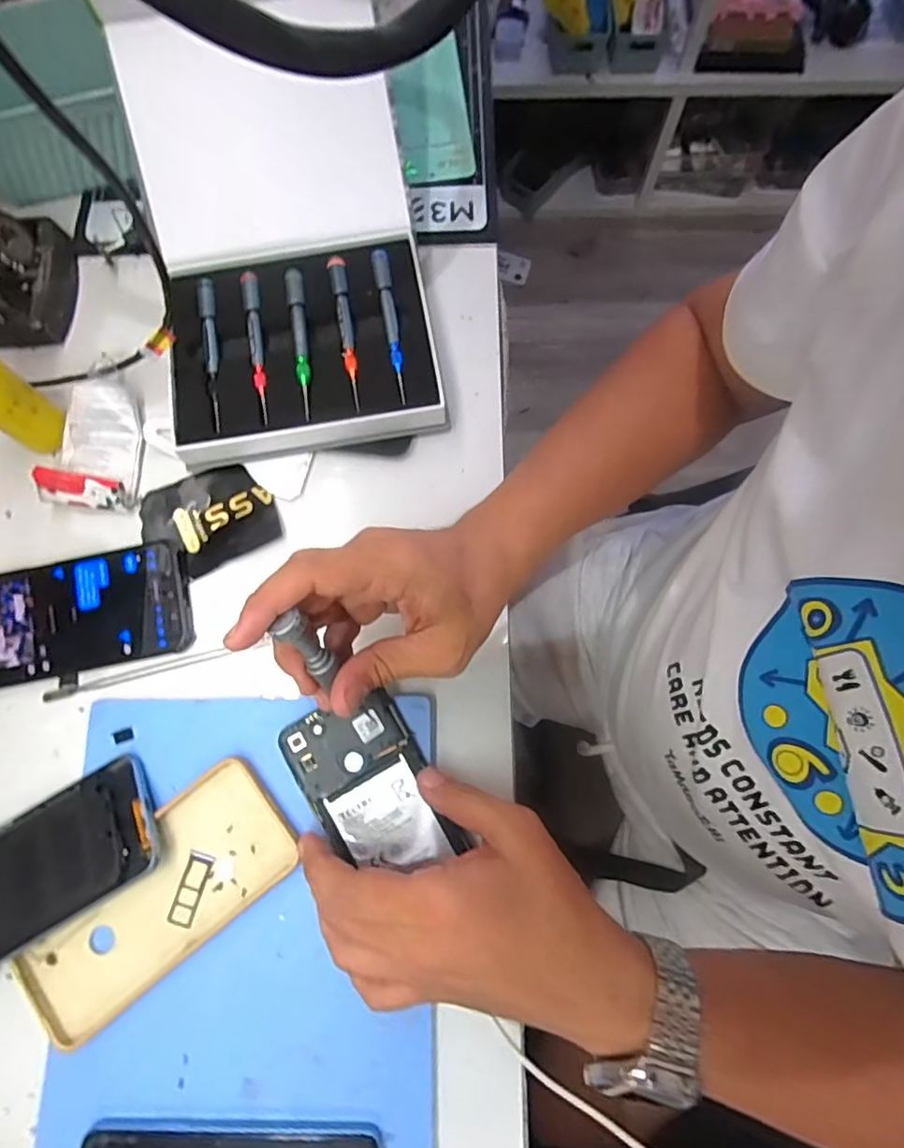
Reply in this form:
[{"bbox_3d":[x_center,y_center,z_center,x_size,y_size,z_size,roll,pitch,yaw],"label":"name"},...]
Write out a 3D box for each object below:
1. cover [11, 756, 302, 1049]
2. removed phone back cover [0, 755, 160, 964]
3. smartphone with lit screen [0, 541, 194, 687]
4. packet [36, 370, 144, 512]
[{"bbox_3d":[-0.176,0.192,0.338,0.171,0.012,0.076,-38,80,-8],"label":"cover"},{"bbox_3d":[-0.256,0.182,0.338,0.168,0.007,0.074,-31,61,-1],"label":"removed phone back cover"},{"bbox_3d":[-0.263,0.030,0.383,0.166,0.011,0.074,-11,78,-2],"label":"smartphone with lit screen"},{"bbox_3d":[-0.255,-0.092,0.399,0.058,0.027,0.092,-1,77,0],"label":"packet"}]

